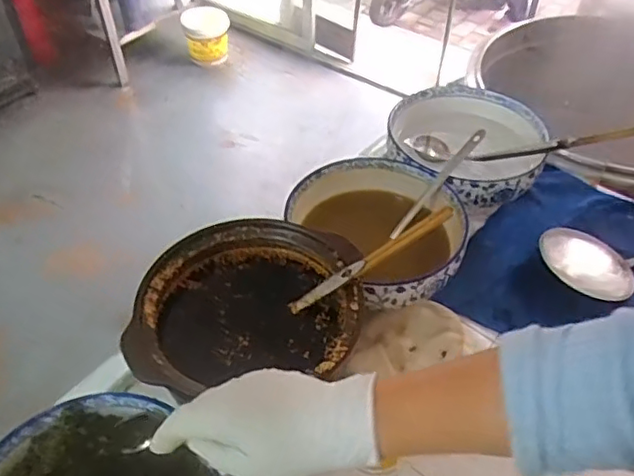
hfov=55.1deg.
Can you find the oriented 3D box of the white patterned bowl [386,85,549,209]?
[{"bbox_3d":[0.220,-0.134,0.924,0.223,0.077,0.227,0,47,0],"label":"white patterned bowl"}]

